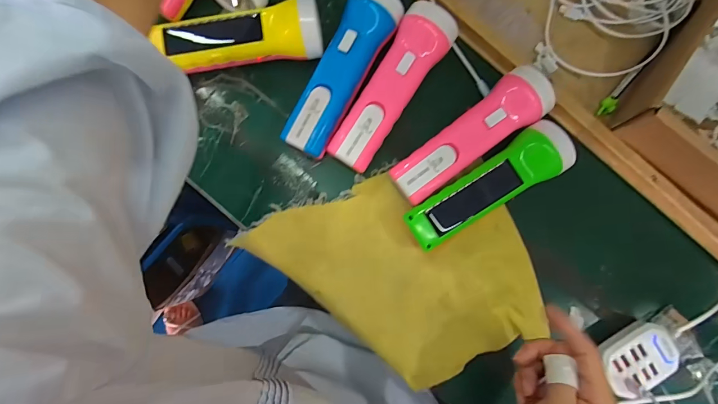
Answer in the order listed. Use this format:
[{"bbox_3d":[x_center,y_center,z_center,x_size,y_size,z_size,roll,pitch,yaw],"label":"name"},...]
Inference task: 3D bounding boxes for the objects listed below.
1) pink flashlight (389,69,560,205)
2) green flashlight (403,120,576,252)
[{"bbox_3d":[0.104,-0.062,0.341,0.165,0.042,0.052,-34,87,-4],"label":"pink flashlight"},{"bbox_3d":[0.120,-0.011,0.336,0.162,0.044,0.050,-34,87,-4],"label":"green flashlight"}]

